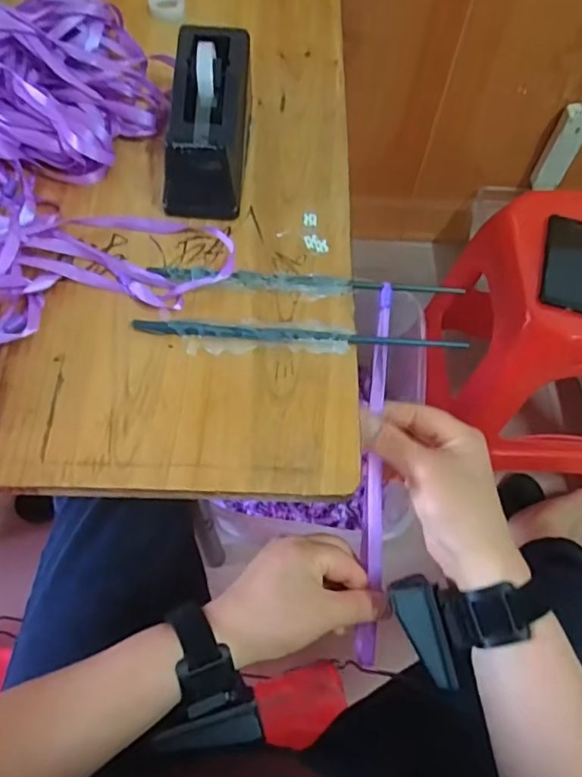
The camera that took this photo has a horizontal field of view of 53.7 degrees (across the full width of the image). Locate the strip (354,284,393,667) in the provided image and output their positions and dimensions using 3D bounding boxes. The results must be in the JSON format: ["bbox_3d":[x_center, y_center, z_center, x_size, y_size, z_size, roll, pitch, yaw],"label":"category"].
[{"bbox_3d":[0.063,0.065,0.427,0.014,0.025,0.281,3,90,-2],"label":"strip"}]

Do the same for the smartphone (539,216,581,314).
[{"bbox_3d":[0.373,-0.164,0.754,0.077,0.016,0.148,16,63,5],"label":"smartphone"}]

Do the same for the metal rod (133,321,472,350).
[{"bbox_3d":[0.009,-0.039,0.405,0.233,0.008,0.011,3,62,-2],"label":"metal rod"}]

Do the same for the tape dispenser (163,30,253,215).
[{"bbox_3d":[-0.065,-0.215,0.457,0.060,0.075,0.151,3,62,-2],"label":"tape dispenser"}]

